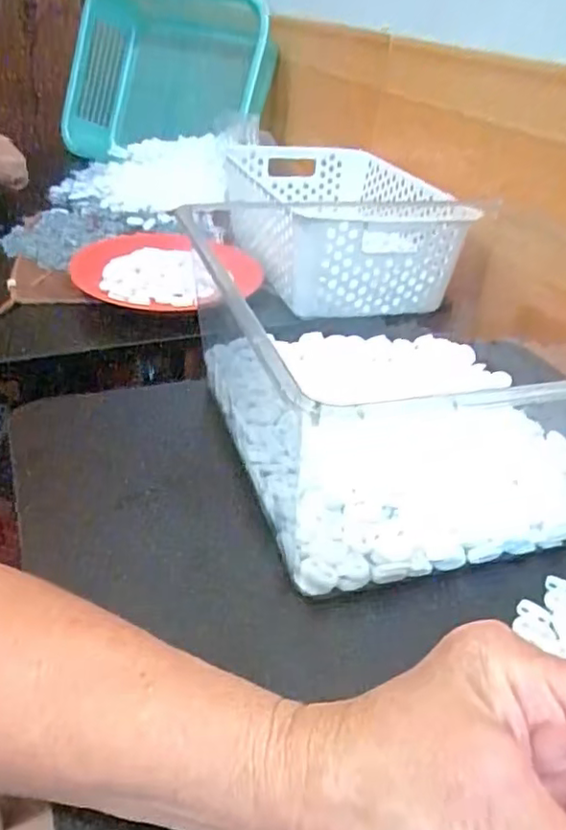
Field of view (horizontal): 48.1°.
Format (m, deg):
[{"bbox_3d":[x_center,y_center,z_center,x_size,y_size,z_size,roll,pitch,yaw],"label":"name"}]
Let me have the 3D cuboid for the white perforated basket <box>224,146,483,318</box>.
[{"bbox_3d":[0.064,-0.235,0.762,0.216,0.112,0.338,-1,34,-10],"label":"white perforated basket"}]

